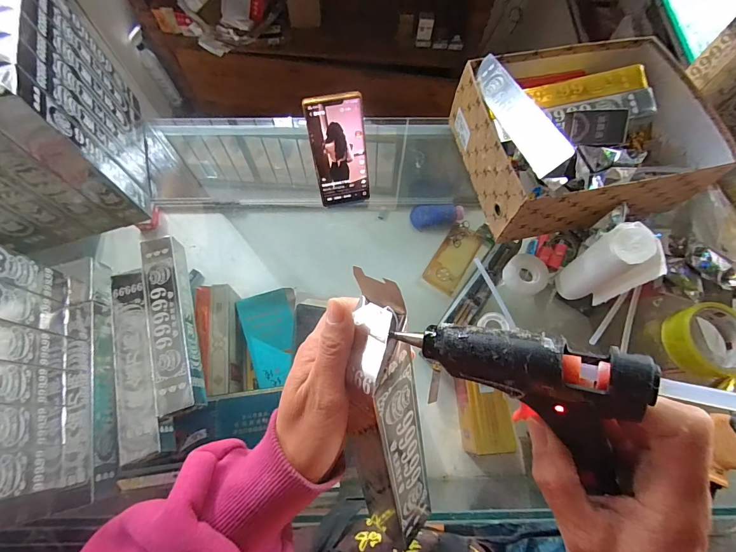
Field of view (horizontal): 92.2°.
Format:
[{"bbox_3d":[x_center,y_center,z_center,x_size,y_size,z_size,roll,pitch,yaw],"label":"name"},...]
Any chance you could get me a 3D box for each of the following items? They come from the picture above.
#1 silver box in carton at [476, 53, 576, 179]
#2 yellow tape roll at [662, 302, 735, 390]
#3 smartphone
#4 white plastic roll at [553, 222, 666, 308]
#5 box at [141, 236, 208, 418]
[{"bbox_3d":[0.191,-0.200,0.444,0.026,0.043,0.230,14,48,-35],"label":"silver box in carton"},{"bbox_3d":[0.440,0.086,0.455,0.088,0.041,0.095,0,69,-1],"label":"yellow tape roll"},{"bbox_3d":[-0.038,-0.166,0.487,0.073,0.154,0.008,-12,44,-5],"label":"smartphone"},{"bbox_3d":[0.294,-0.008,0.435,0.054,0.111,0.067,-25,72,-10],"label":"white plastic roll"},{"bbox_3d":[-0.252,0.056,0.460,0.049,0.042,0.231,-15,70,-7],"label":"box"}]

